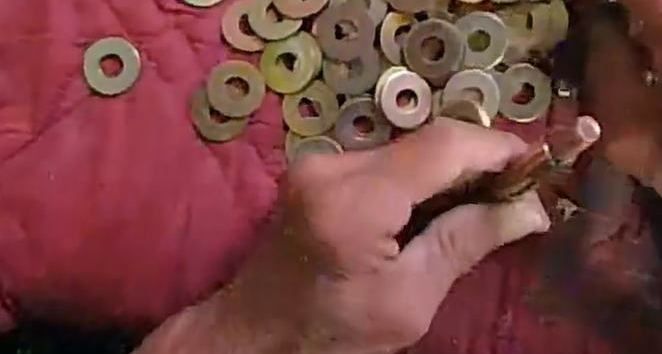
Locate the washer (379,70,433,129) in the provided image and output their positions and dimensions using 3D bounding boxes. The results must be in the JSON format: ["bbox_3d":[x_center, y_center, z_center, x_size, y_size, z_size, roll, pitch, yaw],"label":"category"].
[{"bbox_3d":[0.033,-0.034,0.303,0.023,0.007,0.025,0,87,-1],"label":"washer"}]

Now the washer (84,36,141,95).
[{"bbox_3d":[-0.095,-0.048,0.307,0.023,0.004,0.024,1,95,-11],"label":"washer"}]

